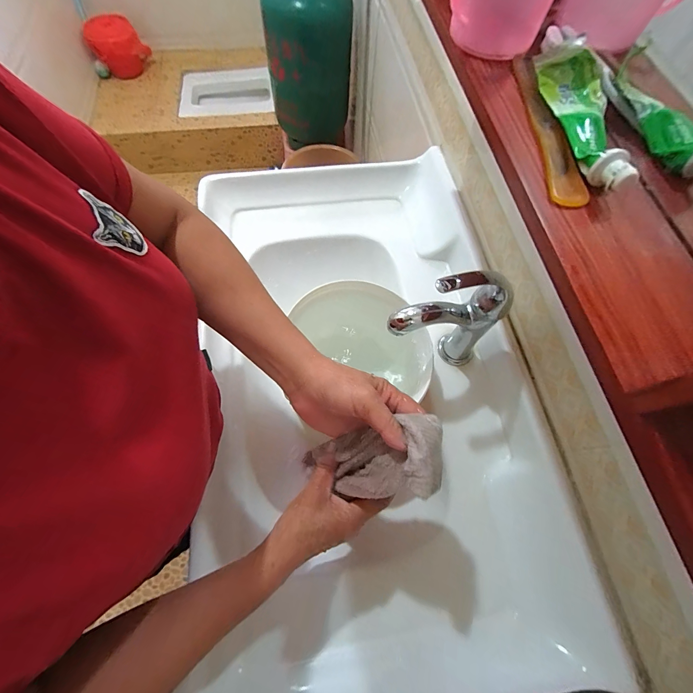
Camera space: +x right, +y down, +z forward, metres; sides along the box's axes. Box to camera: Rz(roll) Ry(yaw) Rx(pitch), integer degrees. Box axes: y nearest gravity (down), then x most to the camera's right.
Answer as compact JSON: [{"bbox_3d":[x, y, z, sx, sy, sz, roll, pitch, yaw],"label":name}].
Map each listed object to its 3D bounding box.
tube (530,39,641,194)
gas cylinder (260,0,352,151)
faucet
[{"bbox_3d":[0.199,-0.189,0.256,0.044,0.031,0.154,-2,67,-3],"label":"tube"},{"bbox_3d":[-0.135,-1.064,1.123,0.298,0.592,0.263,1,67,-2],"label":"gas cylinder"},{"bbox_3d":[0.128,-0.023,0.418,0.148,0.216,0.057,-18,68,-10],"label":"faucet"}]

